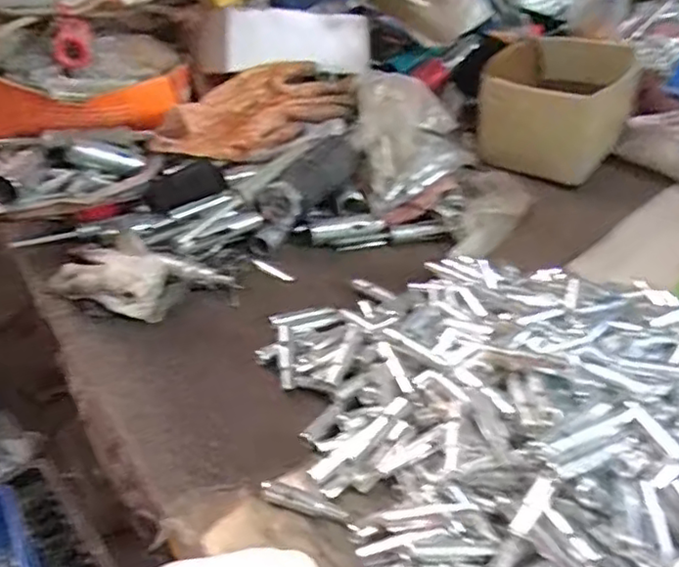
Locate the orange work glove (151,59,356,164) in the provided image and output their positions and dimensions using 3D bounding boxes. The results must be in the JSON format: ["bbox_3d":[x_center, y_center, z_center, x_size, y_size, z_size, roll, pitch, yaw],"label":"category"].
[{"bbox_3d":[-0.077,-0.174,0.637,0.093,0.048,0.216,31,50,33],"label":"orange work glove"}]

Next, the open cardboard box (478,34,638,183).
[{"bbox_3d":[0.237,-0.191,0.716,0.155,0.105,0.151,10,40,12],"label":"open cardboard box"}]

